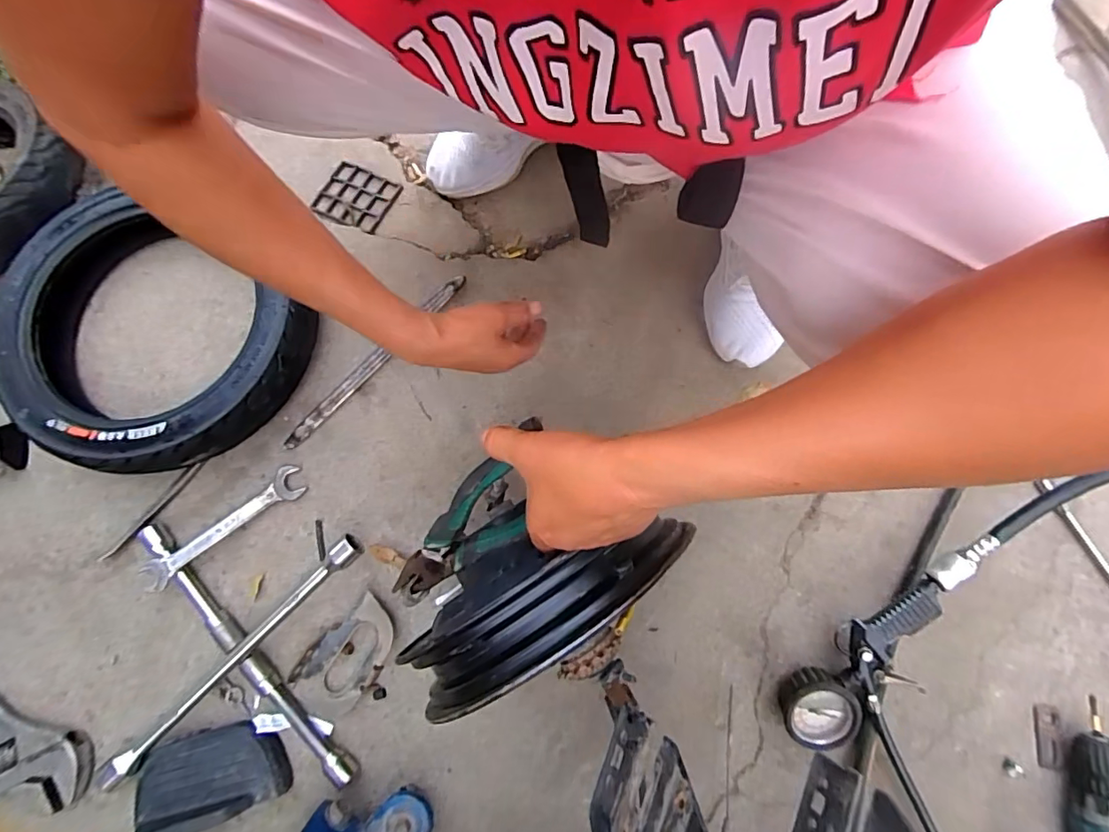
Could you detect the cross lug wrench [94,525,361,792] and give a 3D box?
[{"bbox_3d":[-0.328,0.250,0.549,0.243,0.033,0.246,1,80,1],"label":"cross lug wrench"}]

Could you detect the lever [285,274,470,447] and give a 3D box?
[{"bbox_3d":[-0.214,-0.068,0.625,0.020,0.009,0.288,42,83,7],"label":"lever"}]

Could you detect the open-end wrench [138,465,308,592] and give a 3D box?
[{"bbox_3d":[-0.363,0.124,0.576,0.183,0.010,0.039,-40,89,-17],"label":"open-end wrench"}]

